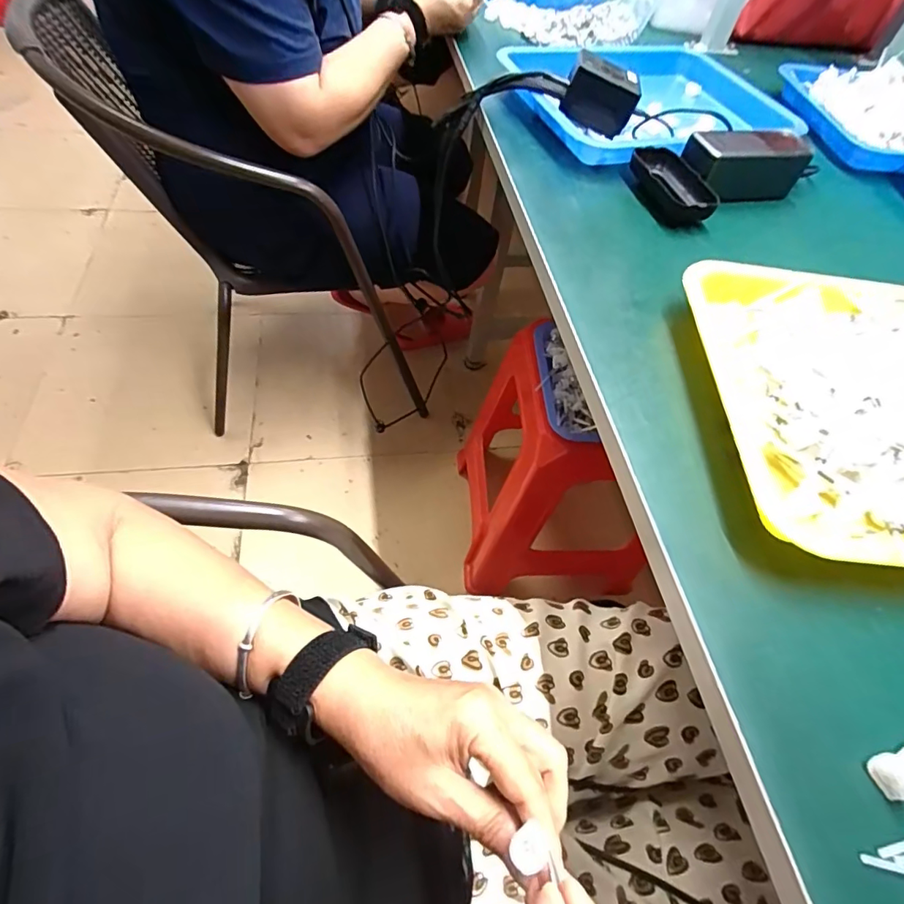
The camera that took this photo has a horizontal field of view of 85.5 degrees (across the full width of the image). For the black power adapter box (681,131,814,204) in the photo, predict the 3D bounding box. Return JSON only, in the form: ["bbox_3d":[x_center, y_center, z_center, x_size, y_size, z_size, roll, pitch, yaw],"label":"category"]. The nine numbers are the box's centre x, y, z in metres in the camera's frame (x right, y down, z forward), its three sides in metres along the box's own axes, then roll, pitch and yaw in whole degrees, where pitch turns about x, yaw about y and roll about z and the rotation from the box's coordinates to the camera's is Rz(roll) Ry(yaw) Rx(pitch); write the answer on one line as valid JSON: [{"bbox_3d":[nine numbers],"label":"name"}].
[{"bbox_3d":[0.316,-0.311,0.525,0.133,0.040,0.055,-11,59,-13],"label":"black power adapter box"}]

